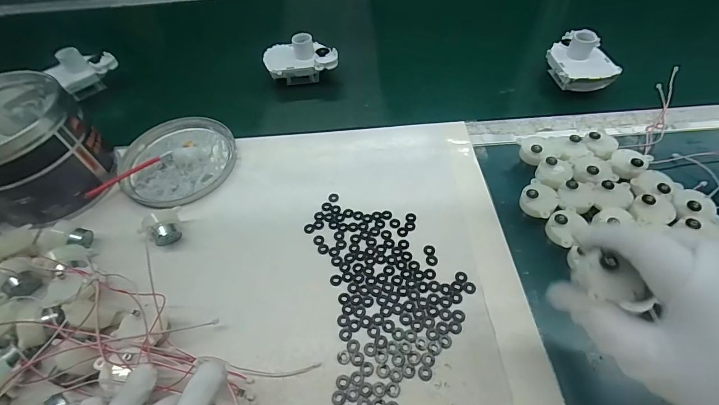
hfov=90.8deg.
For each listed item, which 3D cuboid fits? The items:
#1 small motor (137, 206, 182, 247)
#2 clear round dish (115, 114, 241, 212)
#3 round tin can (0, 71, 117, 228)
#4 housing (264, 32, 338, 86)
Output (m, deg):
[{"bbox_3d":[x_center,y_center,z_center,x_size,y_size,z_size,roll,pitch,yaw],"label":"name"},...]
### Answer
[{"bbox_3d":[-0.191,0.022,0.346,0.039,0.035,0.029,-40,60,-23],"label":"small motor"},{"bbox_3d":[-0.210,-0.051,0.417,0.126,0.020,0.127,-2,53,3],"label":"clear round dish"},{"bbox_3d":[-0.348,-0.057,0.369,0.125,0.092,0.130,-2,53,3],"label":"round tin can"},{"bbox_3d":[-0.082,-0.202,0.503,0.100,0.057,0.066,-4,53,1],"label":"housing"}]

